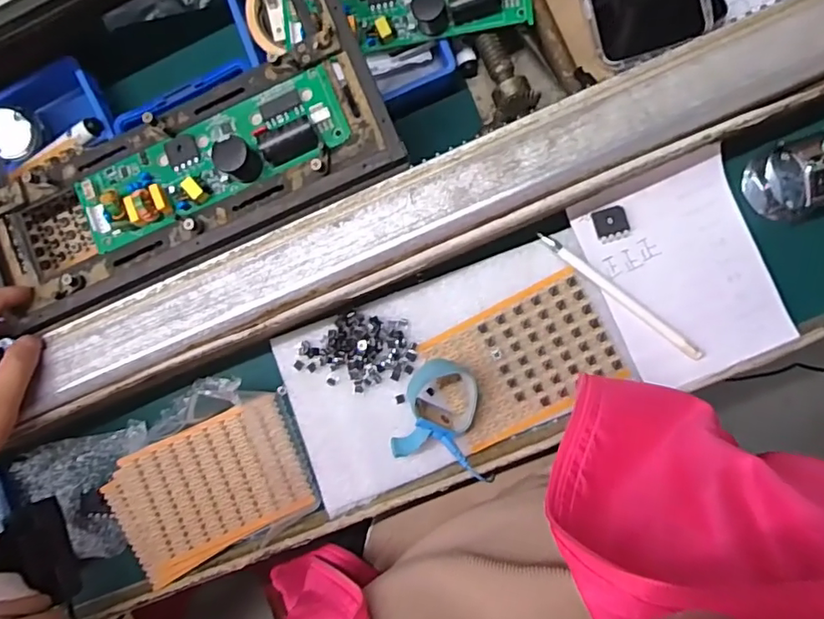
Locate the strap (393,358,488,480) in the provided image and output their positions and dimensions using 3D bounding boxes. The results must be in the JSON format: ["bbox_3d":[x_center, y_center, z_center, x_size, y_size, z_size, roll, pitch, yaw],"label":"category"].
[{"bbox_3d":[0.024,0.073,0.386,0.065,0.027,0.073,13,90,5],"label":"strap"}]

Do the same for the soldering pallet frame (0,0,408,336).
[{"bbox_3d":[-0.181,-0.138,0.387,0.300,0.035,0.220,-23,87,4],"label":"soldering pallet frame"}]

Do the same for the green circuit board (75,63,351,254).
[{"bbox_3d":[-0.136,-0.100,0.364,0.191,0.032,0.051,-22,87,4],"label":"green circuit board"}]

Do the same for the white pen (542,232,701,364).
[{"bbox_3d":[0.141,-0.010,0.377,0.131,0.006,0.008,39,92,5],"label":"white pen"}]

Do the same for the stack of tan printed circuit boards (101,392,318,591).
[{"bbox_3d":[-0.149,0.132,0.407,0.140,0.005,0.092,-24,87,4],"label":"stack of tan printed circuit boards"}]

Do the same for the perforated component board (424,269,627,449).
[{"bbox_3d":[0.078,0.036,0.389,0.120,0.008,0.085,-28,86,4],"label":"perforated component board"}]

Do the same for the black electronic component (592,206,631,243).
[{"bbox_3d":[0.136,-0.058,0.380,0.022,0.006,0.022,-16,87,4],"label":"black electronic component"}]

